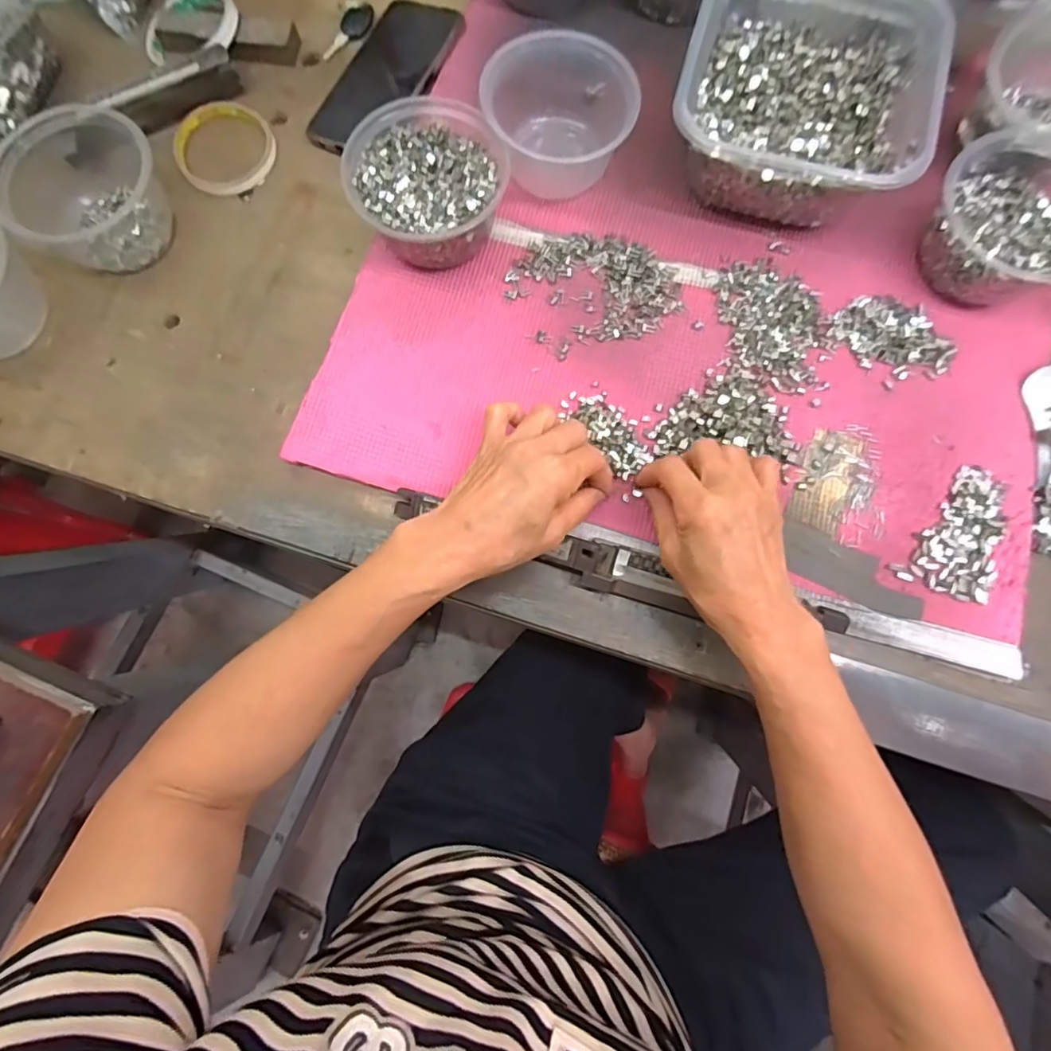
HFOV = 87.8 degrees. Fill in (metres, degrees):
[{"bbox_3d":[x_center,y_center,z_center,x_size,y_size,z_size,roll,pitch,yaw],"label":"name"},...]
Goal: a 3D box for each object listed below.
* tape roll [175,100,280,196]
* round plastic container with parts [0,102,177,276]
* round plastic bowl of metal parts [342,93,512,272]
[{"bbox_3d":[-0.259,-0.323,0.465,0.091,0.011,0.081,41,81,10],"label":"tape roll"},{"bbox_3d":[-0.344,-0.264,0.427,0.120,0.062,0.111,0,77,1],"label":"round plastic container with parts"},{"bbox_3d":[-0.071,-0.253,0.414,0.110,0.063,0.112,0,77,1],"label":"round plastic bowl of metal parts"}]

